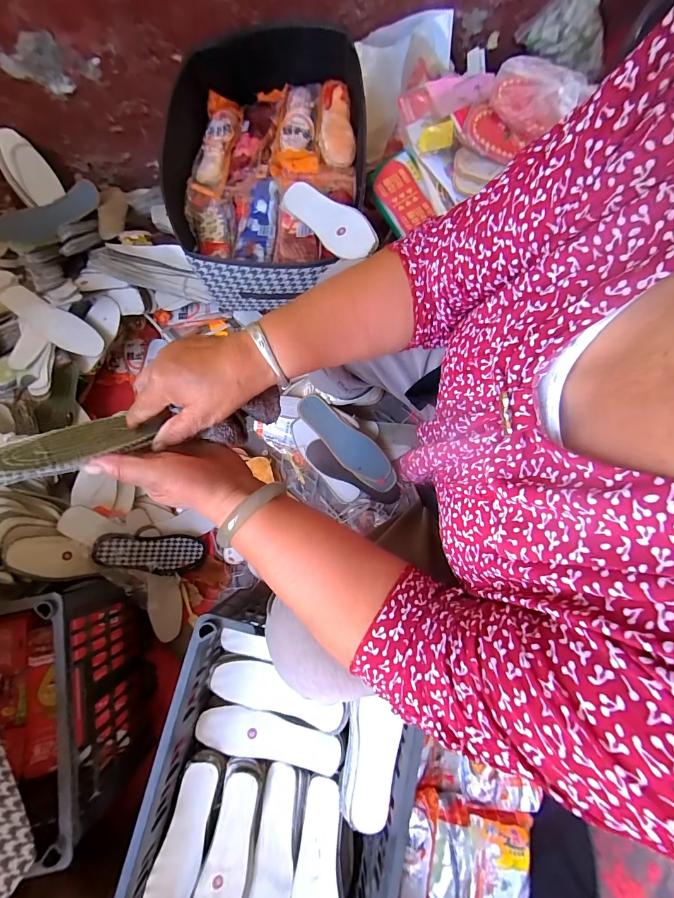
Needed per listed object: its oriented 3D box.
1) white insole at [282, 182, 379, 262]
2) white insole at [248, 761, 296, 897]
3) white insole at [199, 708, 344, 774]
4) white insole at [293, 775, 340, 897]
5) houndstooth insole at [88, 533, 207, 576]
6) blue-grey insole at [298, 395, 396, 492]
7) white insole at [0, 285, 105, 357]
[{"bbox_3d":[-0.014,-0.382,0.589,0.069,0.013,0.227,-43,64,13],"label":"white insole"},{"bbox_3d":[-0.095,0.621,0.546,0.059,0.018,0.227,8,79,0],"label":"white insole"},{"bbox_3d":[-0.109,0.469,0.577,0.229,0.009,0.068,11,79,1],"label":"white insole"},{"bbox_3d":[-0.031,0.634,0.528,0.067,0.021,0.229,1,79,-1],"label":"white insole"},{"bbox_3d":[-0.367,0.209,0.713,0.204,0.010,0.077,16,61,-44],"label":"houndstooth insole"},{"bbox_3d":[0.023,-0.010,0.794,0.269,0.009,0.084,38,90,-7],"label":"blue-grey insole"},{"bbox_3d":[-0.592,-0.266,0.739,0.210,0.032,0.075,32,79,-9],"label":"white insole"}]

